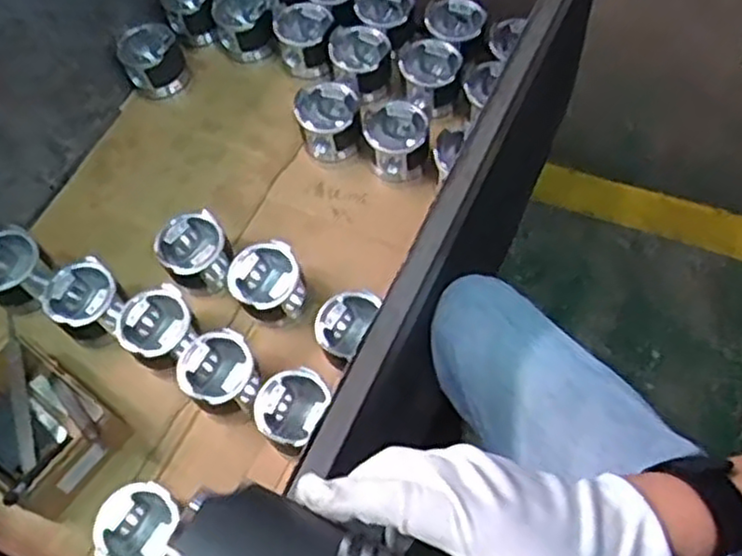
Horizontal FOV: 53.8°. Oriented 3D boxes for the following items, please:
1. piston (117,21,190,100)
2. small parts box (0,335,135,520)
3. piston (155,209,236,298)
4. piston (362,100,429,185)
[{"bbox_3d":[-0.366,-0.368,1.229,0.103,0.079,0.081,-32,65,-12],"label":"piston"},{"bbox_3d":[-0.444,0.194,0.959,0.210,0.097,0.153,34,70,19],"label":"small parts box"},{"bbox_3d":[-0.250,-0.032,1.056,0.094,0.076,0.101,-2,63,3],"label":"piston"},{"bbox_3d":[0.036,-0.210,1.118,0.095,0.100,0.085,3,63,5],"label":"piston"}]

